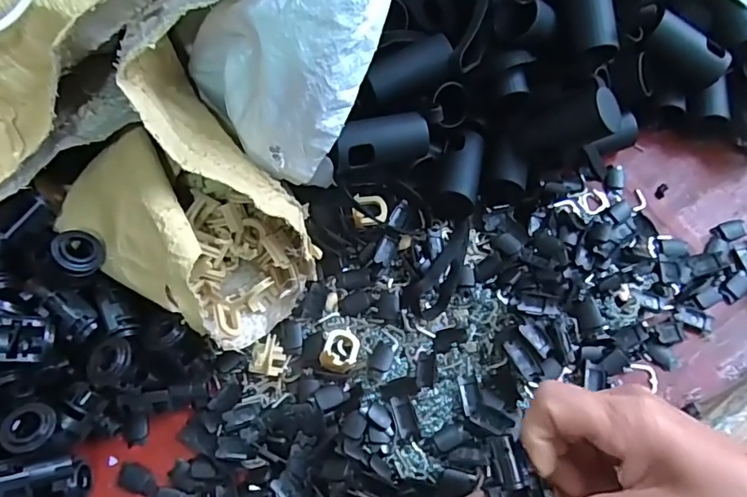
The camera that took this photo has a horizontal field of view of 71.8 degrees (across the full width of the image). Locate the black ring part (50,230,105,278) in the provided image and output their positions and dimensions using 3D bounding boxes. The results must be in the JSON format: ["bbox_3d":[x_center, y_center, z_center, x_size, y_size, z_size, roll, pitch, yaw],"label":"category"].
[{"bbox_3d":[-0.175,0.002,0.307,0.029,0.009,0.027,20,62,-44],"label":"black ring part"}]

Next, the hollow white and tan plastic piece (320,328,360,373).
[{"bbox_3d":[-0.021,0.064,0.331,0.023,0.013,0.029,9,69,5],"label":"hollow white and tan plastic piece"}]

